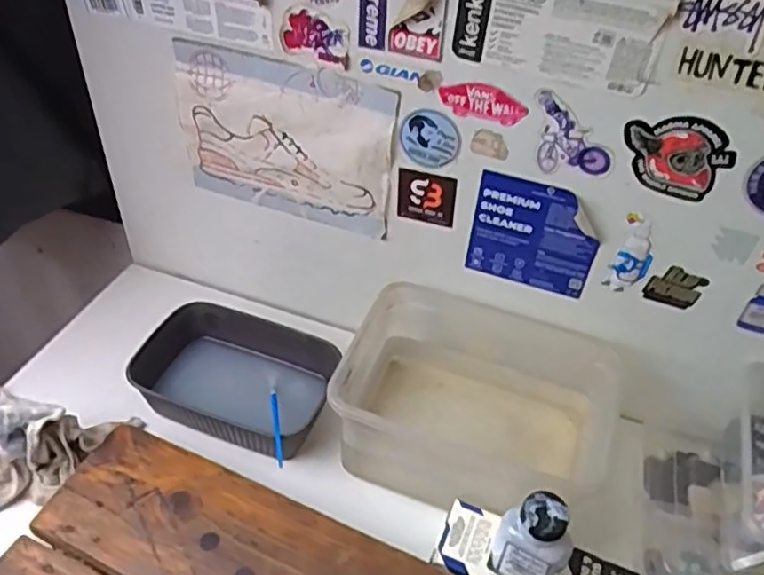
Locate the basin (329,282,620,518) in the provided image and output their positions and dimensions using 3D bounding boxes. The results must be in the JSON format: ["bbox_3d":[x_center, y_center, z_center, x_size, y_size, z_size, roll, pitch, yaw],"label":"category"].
[{"bbox_3d":[0.082,0.096,0.542,0.213,0.085,0.159,17,45,13],"label":"basin"}]

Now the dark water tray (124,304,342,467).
[{"bbox_3d":[-0.134,0.080,0.581,0.173,0.052,0.118,15,44,11],"label":"dark water tray"}]

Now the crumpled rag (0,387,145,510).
[{"bbox_3d":[-0.266,0.124,0.505,0.121,0.072,0.058,-5,44,-10],"label":"crumpled rag"}]

